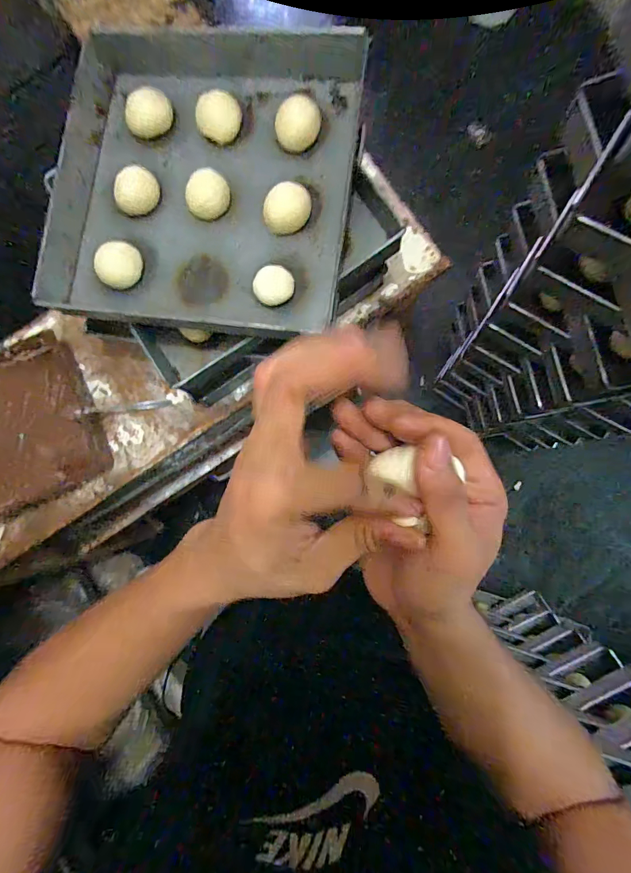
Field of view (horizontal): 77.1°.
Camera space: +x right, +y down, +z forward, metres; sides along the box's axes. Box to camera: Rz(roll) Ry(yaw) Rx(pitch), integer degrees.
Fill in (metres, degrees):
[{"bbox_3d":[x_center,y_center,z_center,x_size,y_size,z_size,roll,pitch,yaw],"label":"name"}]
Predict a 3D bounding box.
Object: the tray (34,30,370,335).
[{"bbox_3d":[-0.168,-0.395,0.587,0.447,0.067,0.462,5,84,7],"label":"tray"}]

